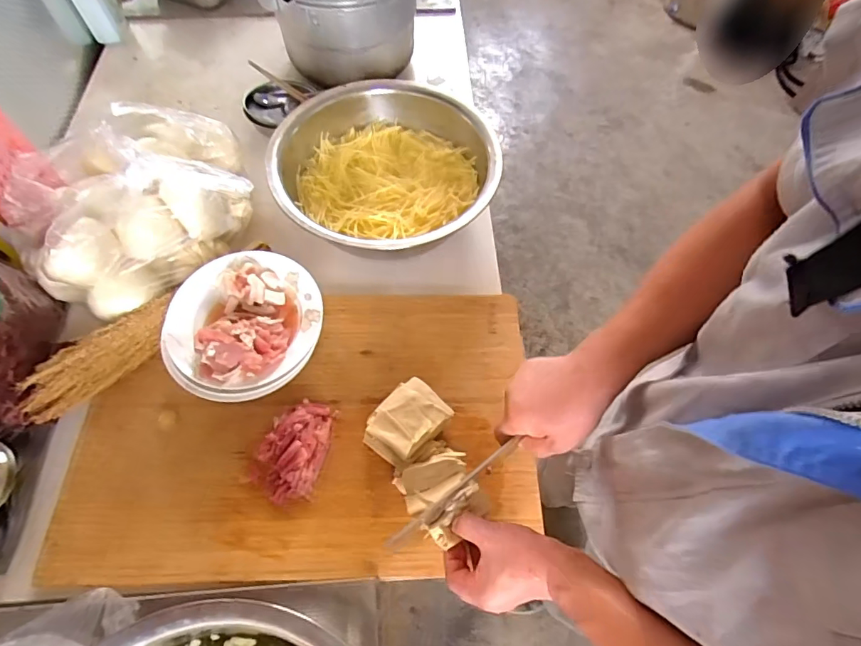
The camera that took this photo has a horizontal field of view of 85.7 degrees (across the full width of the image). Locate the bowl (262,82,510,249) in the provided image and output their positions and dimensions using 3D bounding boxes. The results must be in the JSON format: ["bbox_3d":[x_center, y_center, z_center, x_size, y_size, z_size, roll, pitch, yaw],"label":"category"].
[{"bbox_3d":[-0.072,-0.250,0.758,0.336,0.101,0.346,0,62,-1],"label":"bowl"}]

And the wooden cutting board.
[{"bbox_3d":[-0.159,0.127,0.619,0.577,0.016,0.373,-1,62,-1],"label":"wooden cutting board"}]

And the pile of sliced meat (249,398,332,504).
[{"bbox_3d":[-0.171,0.155,0.580,0.077,0.029,0.123,15,63,7],"label":"pile of sliced meat"}]

